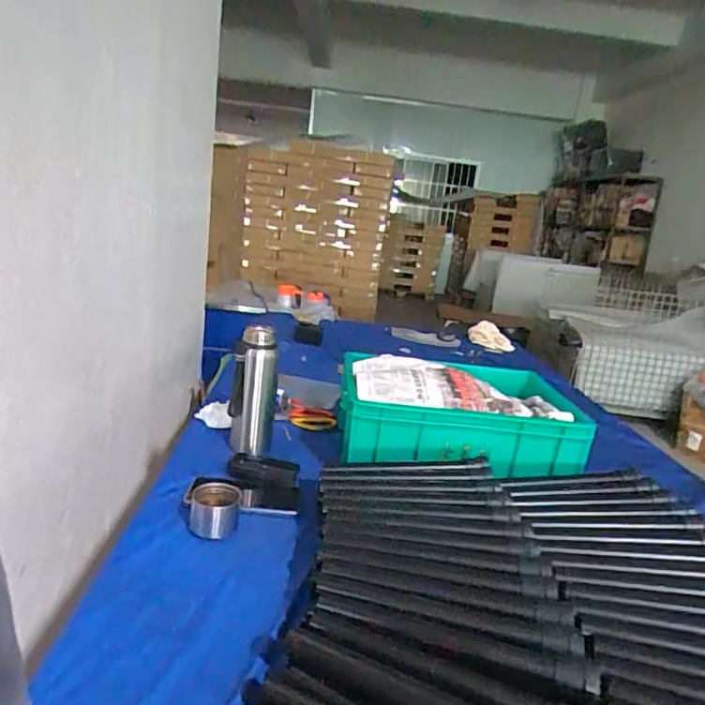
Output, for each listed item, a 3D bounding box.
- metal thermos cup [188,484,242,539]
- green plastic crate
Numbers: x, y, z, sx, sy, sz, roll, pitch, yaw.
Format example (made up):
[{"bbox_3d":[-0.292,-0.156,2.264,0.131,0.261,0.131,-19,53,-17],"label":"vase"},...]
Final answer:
[{"bbox_3d":[-0.179,0.209,0.729,0.064,0.048,0.058,5,14,-9],"label":"metal thermos cup"},{"bbox_3d":[0.183,0.107,1.027,0.411,0.124,0.285,6,14,-4],"label":"green plastic crate"}]

